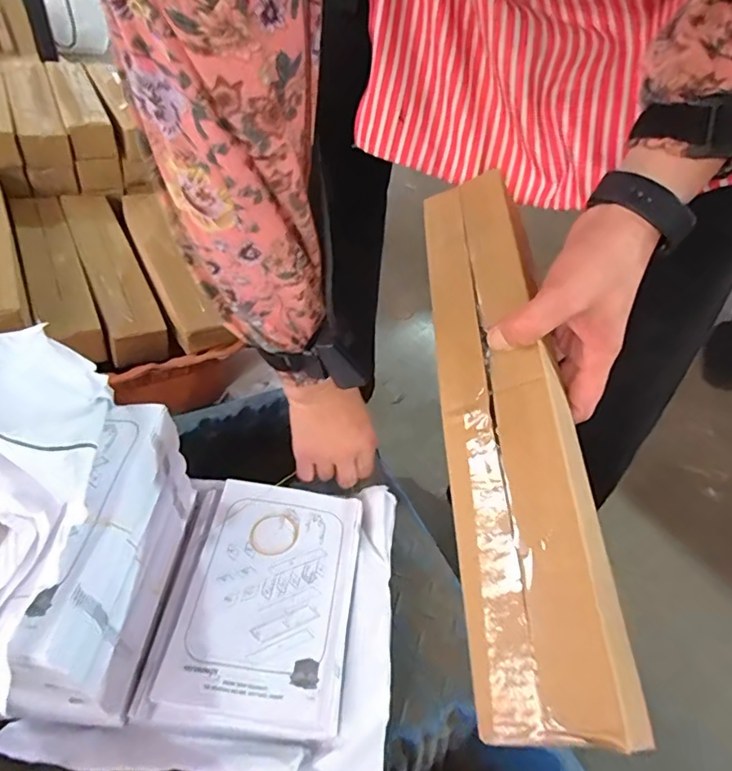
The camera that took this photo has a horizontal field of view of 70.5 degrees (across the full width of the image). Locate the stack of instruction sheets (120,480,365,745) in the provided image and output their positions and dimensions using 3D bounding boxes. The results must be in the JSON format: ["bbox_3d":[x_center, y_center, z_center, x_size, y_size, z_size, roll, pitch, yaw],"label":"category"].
[{"bbox_3d":[-0.098,0.190,0.483,0.168,0.017,0.219,6,44,0],"label":"stack of instruction sheets"}]

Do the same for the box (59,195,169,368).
[{"bbox_3d":[-0.417,-0.195,0.846,0.079,0.065,0.425,-19,49,-24],"label":"box"}]

